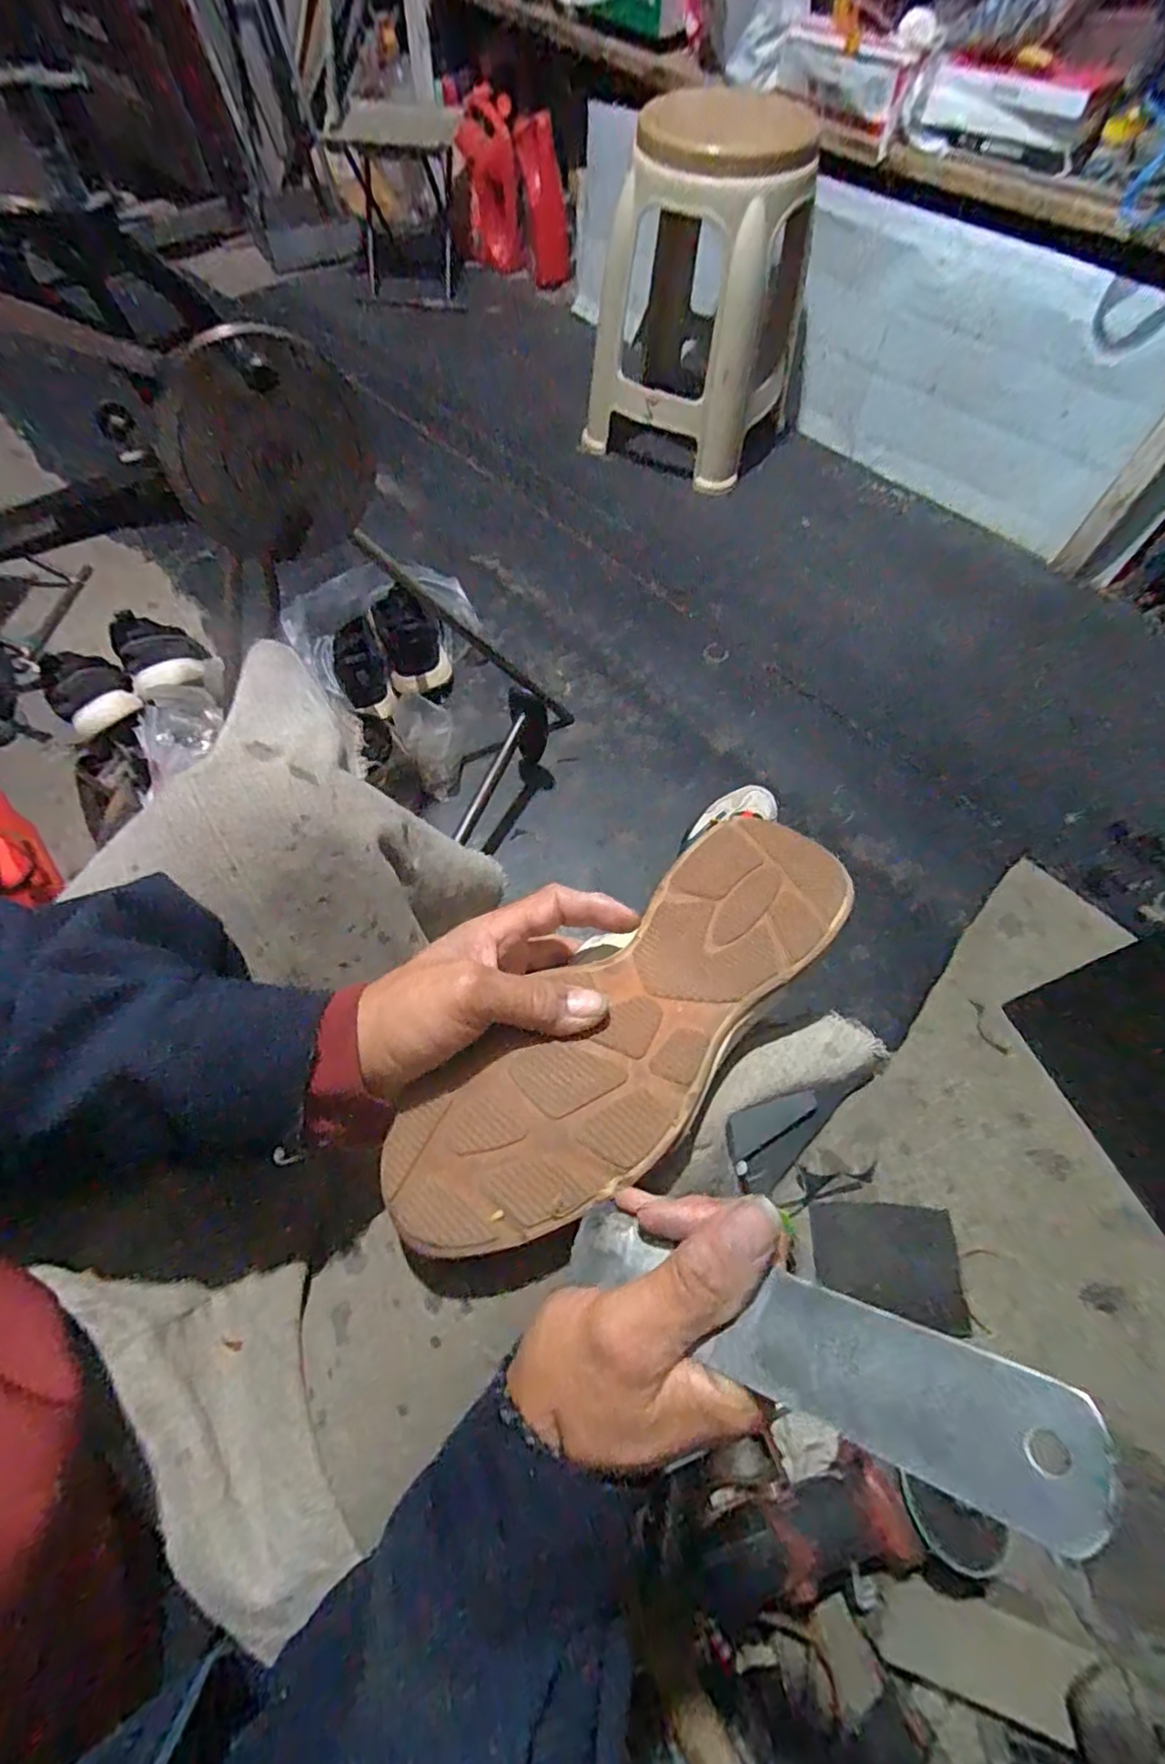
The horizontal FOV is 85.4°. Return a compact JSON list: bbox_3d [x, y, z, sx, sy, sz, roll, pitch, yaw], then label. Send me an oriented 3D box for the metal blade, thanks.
[{"bbox_3d":[0.062,0.142,0.198,0.157,0.005,0.033,2,56,38],"label":"metal blade"}]

